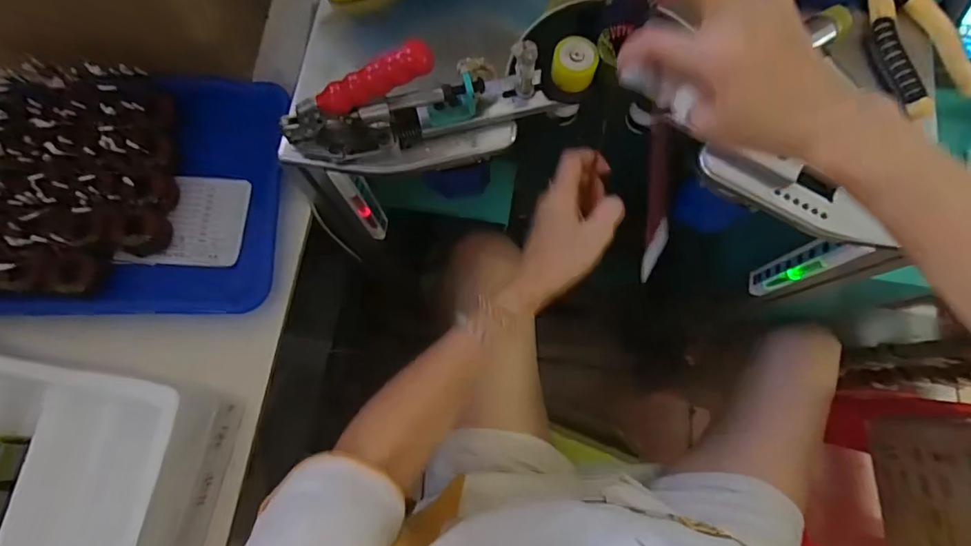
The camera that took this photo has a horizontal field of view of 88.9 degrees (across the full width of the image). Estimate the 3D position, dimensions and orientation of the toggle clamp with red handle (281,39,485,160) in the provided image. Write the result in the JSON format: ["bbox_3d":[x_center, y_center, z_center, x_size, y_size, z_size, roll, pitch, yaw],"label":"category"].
[{"bbox_3d":[-0.079,-0.126,0.375,0.151,0.084,0.028,-15,77,-3],"label":"toggle clamp with red handle"}]

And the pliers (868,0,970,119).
[{"bbox_3d":[0.368,-0.235,0.437,0.062,0.015,0.196,-11,77,-2],"label":"pliers"}]

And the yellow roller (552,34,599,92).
[{"bbox_3d":[0.071,-0.168,0.397,0.034,0.021,0.035,0,77,0],"label":"yellow roller"}]

